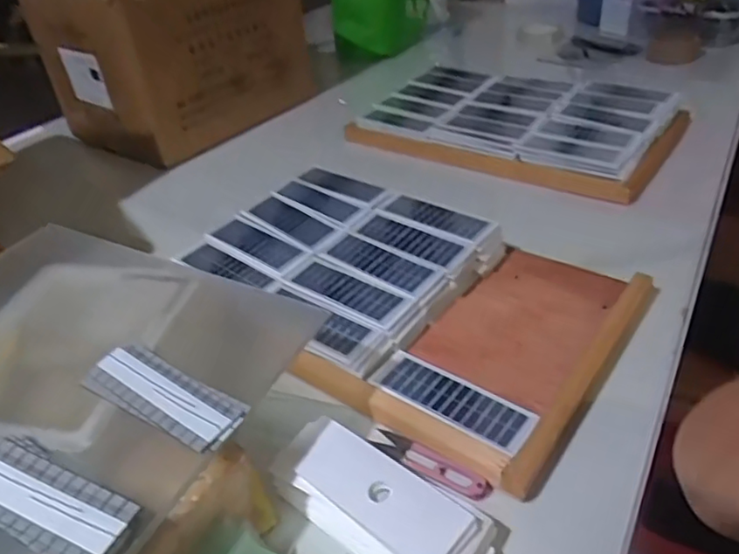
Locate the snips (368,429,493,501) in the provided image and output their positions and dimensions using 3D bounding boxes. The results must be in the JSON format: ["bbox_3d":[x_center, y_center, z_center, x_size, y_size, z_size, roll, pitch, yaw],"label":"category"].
[{"bbox_3d":[0.048,0.152,0.482,0.105,0.017,0.022,21,44,31],"label":"snips"}]

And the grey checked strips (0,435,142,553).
[{"bbox_3d":[-0.198,0.130,0.354,0.131,0.008,0.053,14,40,24],"label":"grey checked strips"}]

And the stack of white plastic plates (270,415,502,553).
[{"bbox_3d":[0.007,0.170,0.429,0.166,0.038,0.069,21,43,31],"label":"stack of white plastic plates"}]

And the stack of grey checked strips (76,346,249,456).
[{"bbox_3d":[-0.147,0.083,0.420,0.129,0.008,0.045,19,42,29],"label":"stack of grey checked strips"}]

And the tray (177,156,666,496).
[{"bbox_3d":[0.020,0.003,0.652,0.481,0.040,0.300,21,43,31],"label":"tray"}]

